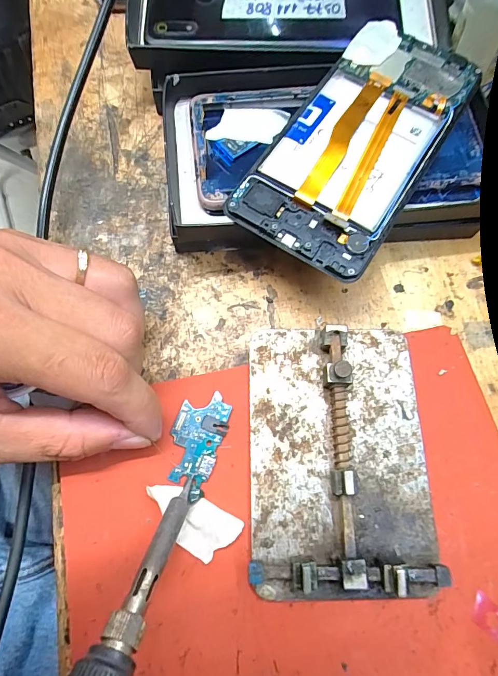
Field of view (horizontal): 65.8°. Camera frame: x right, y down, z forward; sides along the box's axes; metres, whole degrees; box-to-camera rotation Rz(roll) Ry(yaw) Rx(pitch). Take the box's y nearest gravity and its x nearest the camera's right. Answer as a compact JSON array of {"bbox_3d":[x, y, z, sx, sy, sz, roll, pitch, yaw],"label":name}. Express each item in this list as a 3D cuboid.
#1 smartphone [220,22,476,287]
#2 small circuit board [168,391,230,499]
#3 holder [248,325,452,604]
[{"bbox_3d":[0.056,-0.100,0.194,0.069,0.012,0.143,32,74,9],"label":"smartphone"},{"bbox_3d":[-0.025,0.048,0.178,0.023,0.004,0.045,18,72,6],"label":"small circuit board"},{"bbox_3d":[0.040,0.051,0.172,0.079,0.019,0.116,0,71,0],"label":"holder"}]

